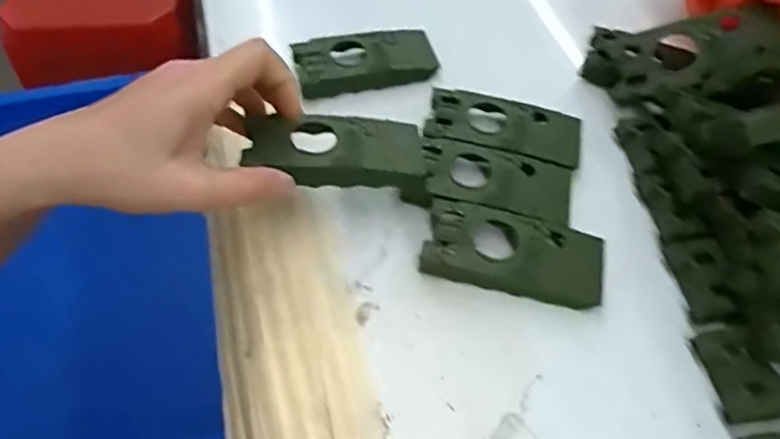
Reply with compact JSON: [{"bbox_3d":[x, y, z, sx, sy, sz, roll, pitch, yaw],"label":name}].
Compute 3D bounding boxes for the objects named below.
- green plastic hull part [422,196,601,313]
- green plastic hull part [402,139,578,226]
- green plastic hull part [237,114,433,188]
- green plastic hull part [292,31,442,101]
[{"bbox_3d":[0.072,0.020,0.331,0.101,0.016,0.050,14,57,7],"label":"green plastic hull part"},{"bbox_3d":[0.064,-0.025,0.358,0.102,0.016,0.048,8,57,4],"label":"green plastic hull part"},{"bbox_3d":[-0.031,-0.041,0.335,0.101,0.015,0.048,3,59,-9],"label":"green plastic hull part"},{"bbox_3d":[-0.018,-0.119,0.416,0.101,0.020,0.045,-12,58,-9],"label":"green plastic hull part"}]

